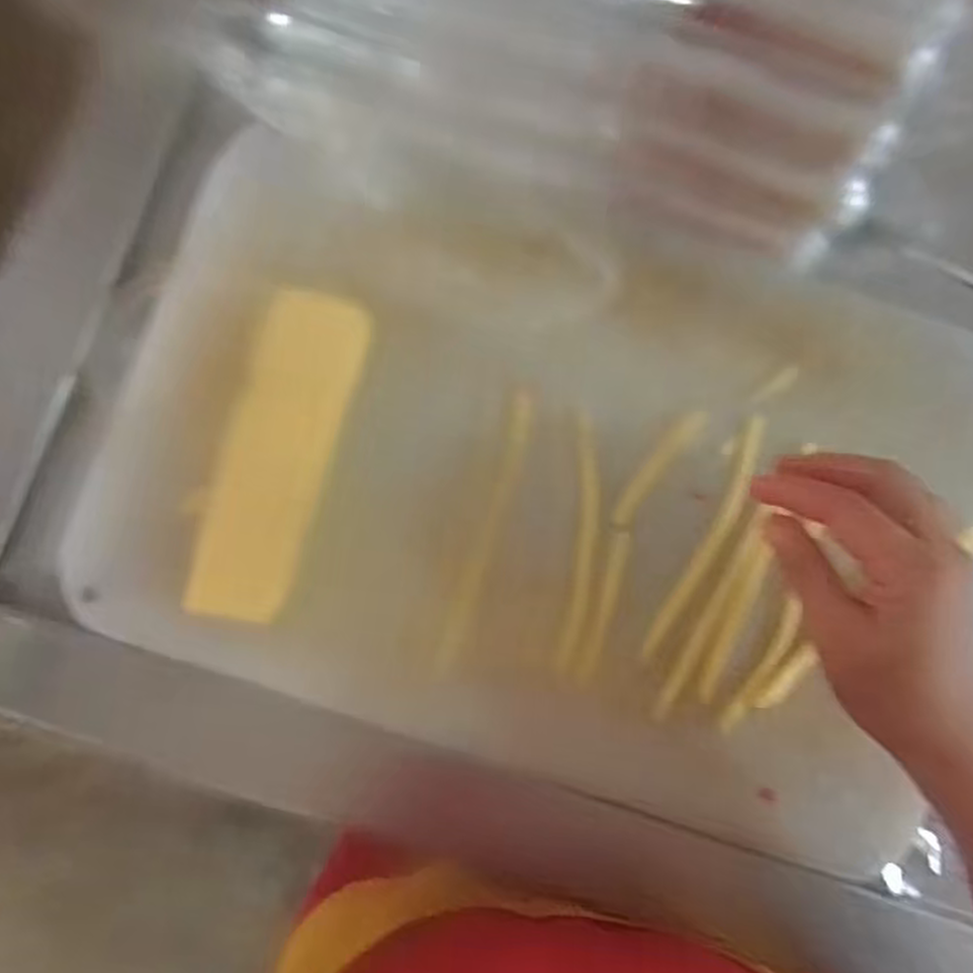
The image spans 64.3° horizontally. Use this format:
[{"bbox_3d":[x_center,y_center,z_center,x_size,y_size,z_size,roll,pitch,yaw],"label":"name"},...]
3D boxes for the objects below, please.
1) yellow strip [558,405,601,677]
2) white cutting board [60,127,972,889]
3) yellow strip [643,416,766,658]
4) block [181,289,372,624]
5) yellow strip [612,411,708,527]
[{"bbox_3d":[0.049,0.028,0.394,0.015,0.006,0.130,6,83,-2],"label":"yellow strip"},{"bbox_3d":[0.039,-0.013,0.401,0.447,0.023,0.300,19,83,0],"label":"white cutting board"},{"bbox_3d":[0.117,0.027,0.401,0.016,0.005,0.134,27,83,1],"label":"yellow strip"},{"bbox_3d":[-0.101,-0.015,0.382,0.049,0.017,0.162,16,83,0],"label":"block"},{"bbox_3d":[0.089,-0.011,0.403,0.013,0.004,0.074,38,83,2],"label":"yellow strip"}]

